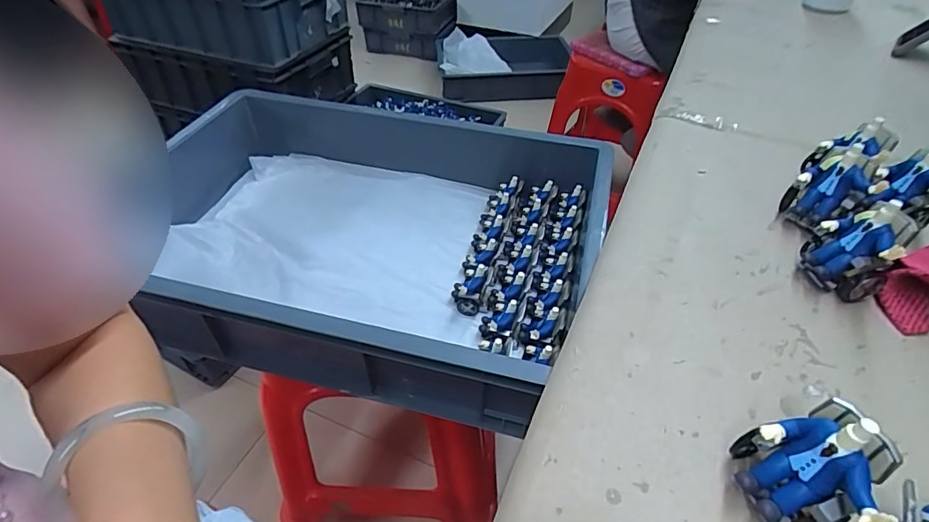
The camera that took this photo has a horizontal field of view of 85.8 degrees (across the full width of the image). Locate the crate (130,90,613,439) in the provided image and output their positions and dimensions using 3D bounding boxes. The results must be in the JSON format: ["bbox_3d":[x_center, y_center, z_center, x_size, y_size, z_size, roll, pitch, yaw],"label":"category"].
[{"bbox_3d":[-0.148,-0.044,0.658,0.613,0.130,0.428,11,44,10],"label":"crate"}]

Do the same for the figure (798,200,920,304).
[{"bbox_3d":[0.261,-0.008,0.335,0.048,0.061,0.037,31,51,28],"label":"figure"}]

